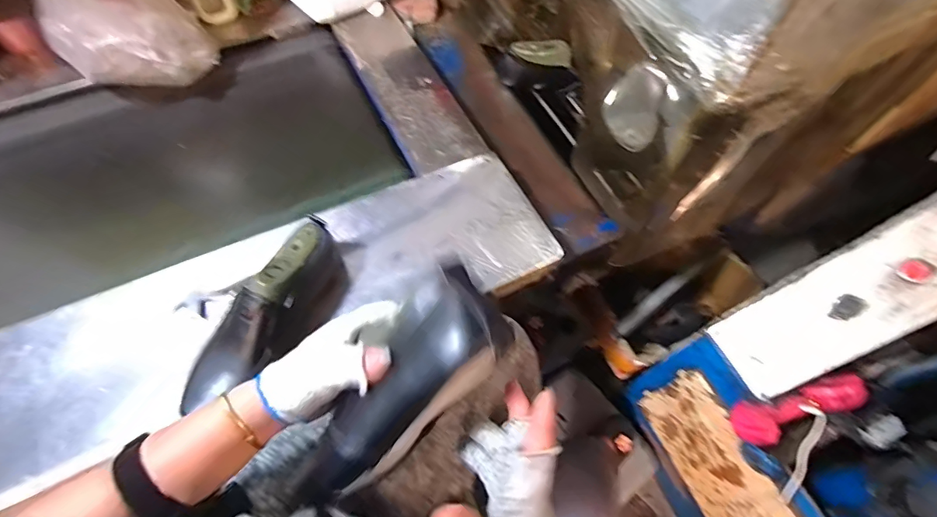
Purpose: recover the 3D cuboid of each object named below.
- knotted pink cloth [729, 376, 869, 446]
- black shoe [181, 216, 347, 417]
[{"bbox_3d":[0.495,0.222,0.710,0.187,0.058,0.061,-16,64,-10],"label":"knotted pink cloth"},{"bbox_3d":[-0.249,0.081,0.601,0.078,0.115,0.254,31,66,14],"label":"black shoe"}]

